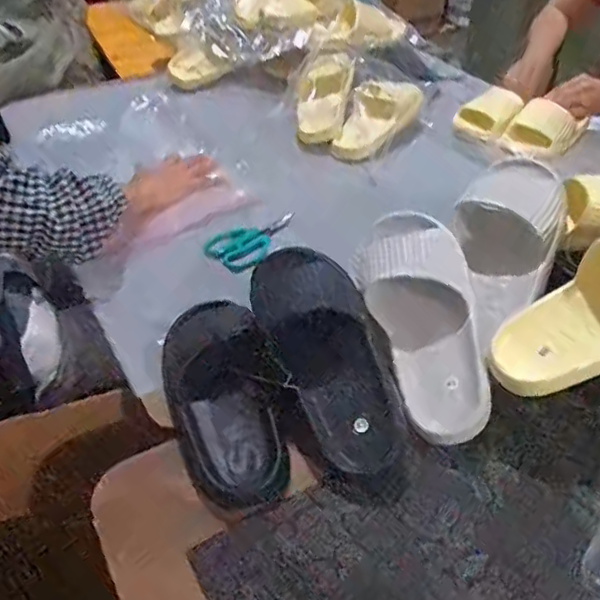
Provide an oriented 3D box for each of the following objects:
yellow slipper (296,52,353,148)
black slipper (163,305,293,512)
[{"bbox_3d":[0.050,-0.363,1.110,0.083,0.057,0.197,11,68,13],"label":"yellow slipper"},{"bbox_3d":[-0.079,0.089,0.621,0.112,0.061,0.251,-15,43,-17],"label":"black slipper"}]

